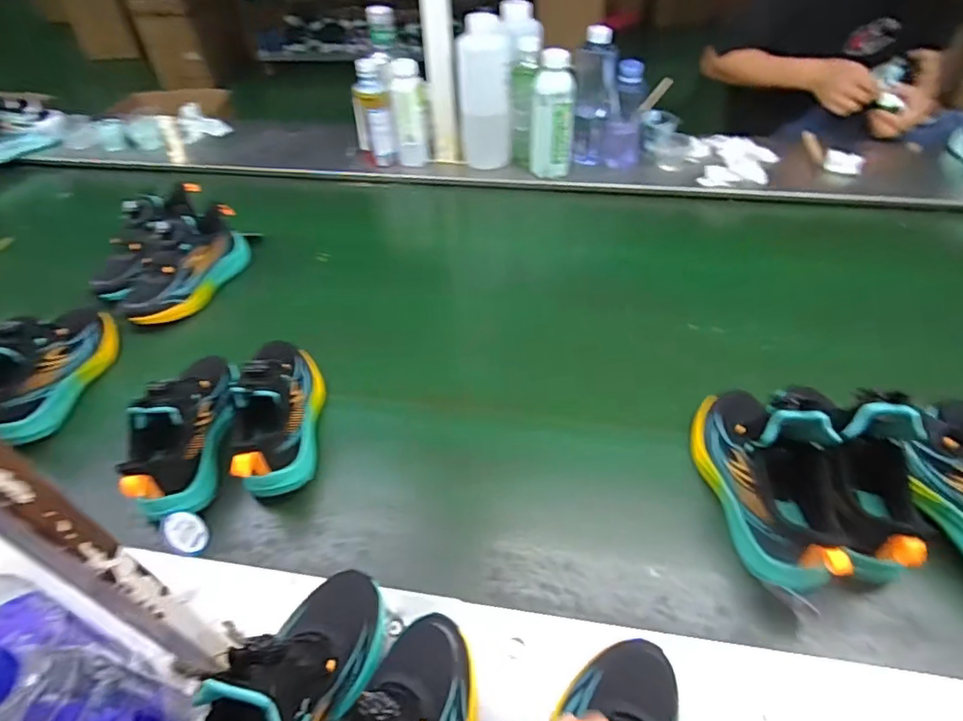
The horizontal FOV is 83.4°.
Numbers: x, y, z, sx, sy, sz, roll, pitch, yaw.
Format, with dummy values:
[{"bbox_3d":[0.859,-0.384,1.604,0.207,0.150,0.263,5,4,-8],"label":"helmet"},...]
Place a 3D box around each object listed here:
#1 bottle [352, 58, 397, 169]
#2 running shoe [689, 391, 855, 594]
[{"bbox_3d":[-0.205,-0.462,1.026,0.064,0.171,0.059,-17,48,-13],"label":"bottle"},{"bbox_3d":[0.282,0.099,0.531,0.081,0.117,0.228,-8,46,-5],"label":"running shoe"}]

